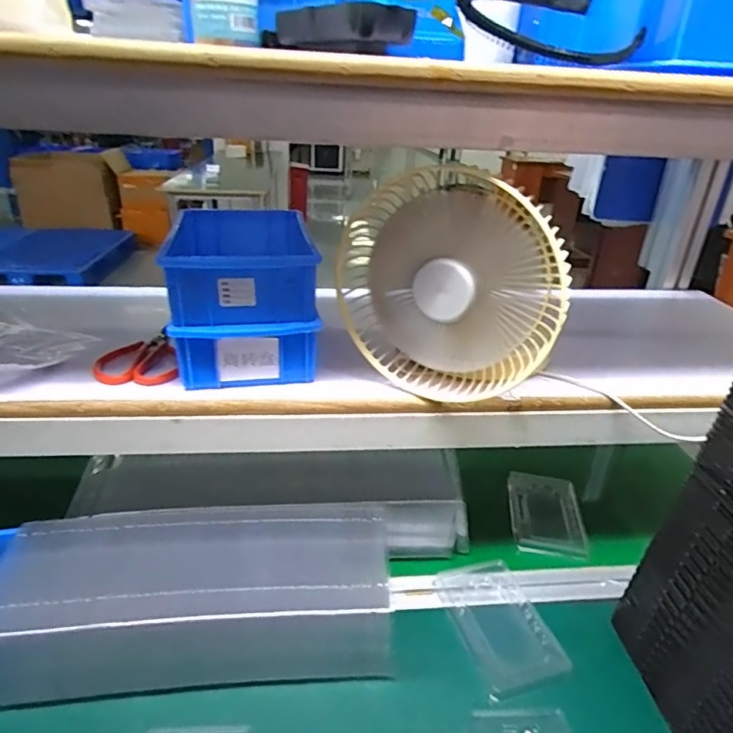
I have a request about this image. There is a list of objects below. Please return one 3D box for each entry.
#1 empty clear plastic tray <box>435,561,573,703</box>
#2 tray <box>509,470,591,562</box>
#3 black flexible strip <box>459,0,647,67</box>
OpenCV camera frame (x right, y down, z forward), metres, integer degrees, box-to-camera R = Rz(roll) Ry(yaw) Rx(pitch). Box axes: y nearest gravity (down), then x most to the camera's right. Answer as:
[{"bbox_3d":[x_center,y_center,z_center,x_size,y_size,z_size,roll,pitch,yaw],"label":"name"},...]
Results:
[{"bbox_3d":[0.136,0.262,0.541,0.090,0.014,0.132,-6,28,-17],"label":"empty clear plastic tray"},{"bbox_3d":[0.230,0.187,0.681,0.088,0.016,0.139,6,26,7],"label":"tray"},{"bbox_3d":[0.129,-0.246,0.379,0.128,0.040,0.135,12,28,18],"label":"black flexible strip"}]

